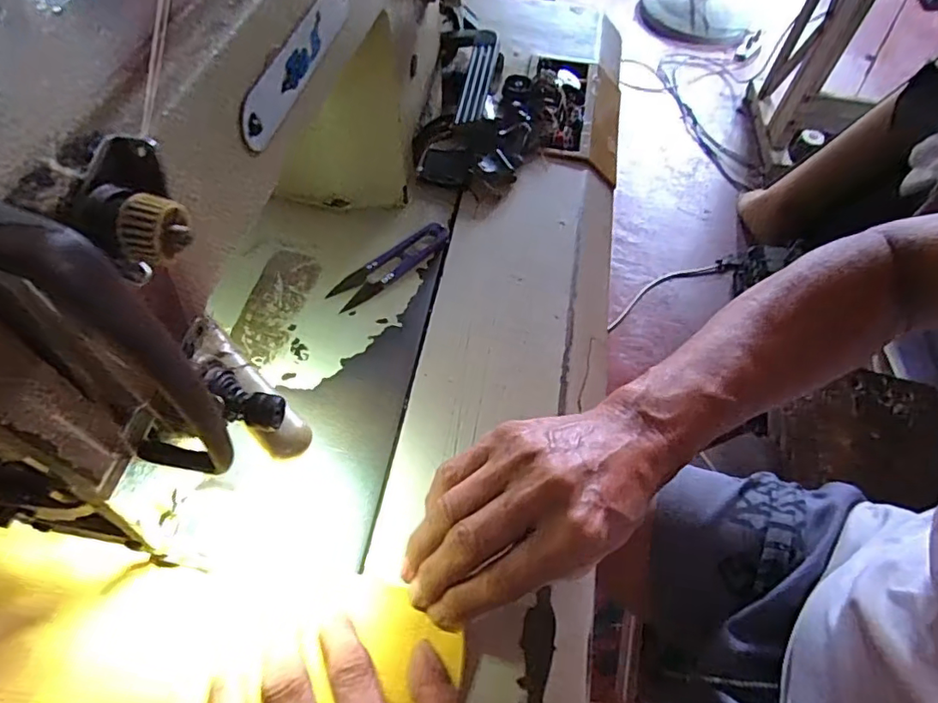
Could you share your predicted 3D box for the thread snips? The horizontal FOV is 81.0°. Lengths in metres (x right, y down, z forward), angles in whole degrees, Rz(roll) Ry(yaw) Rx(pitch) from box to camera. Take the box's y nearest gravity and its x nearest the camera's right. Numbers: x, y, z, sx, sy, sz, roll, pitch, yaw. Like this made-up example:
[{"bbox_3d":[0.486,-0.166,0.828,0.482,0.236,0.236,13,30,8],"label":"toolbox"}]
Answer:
[{"bbox_3d":[-0.054,-0.062,0.389,0.098,0.005,0.024,-38,69,-23],"label":"thread snips"}]

